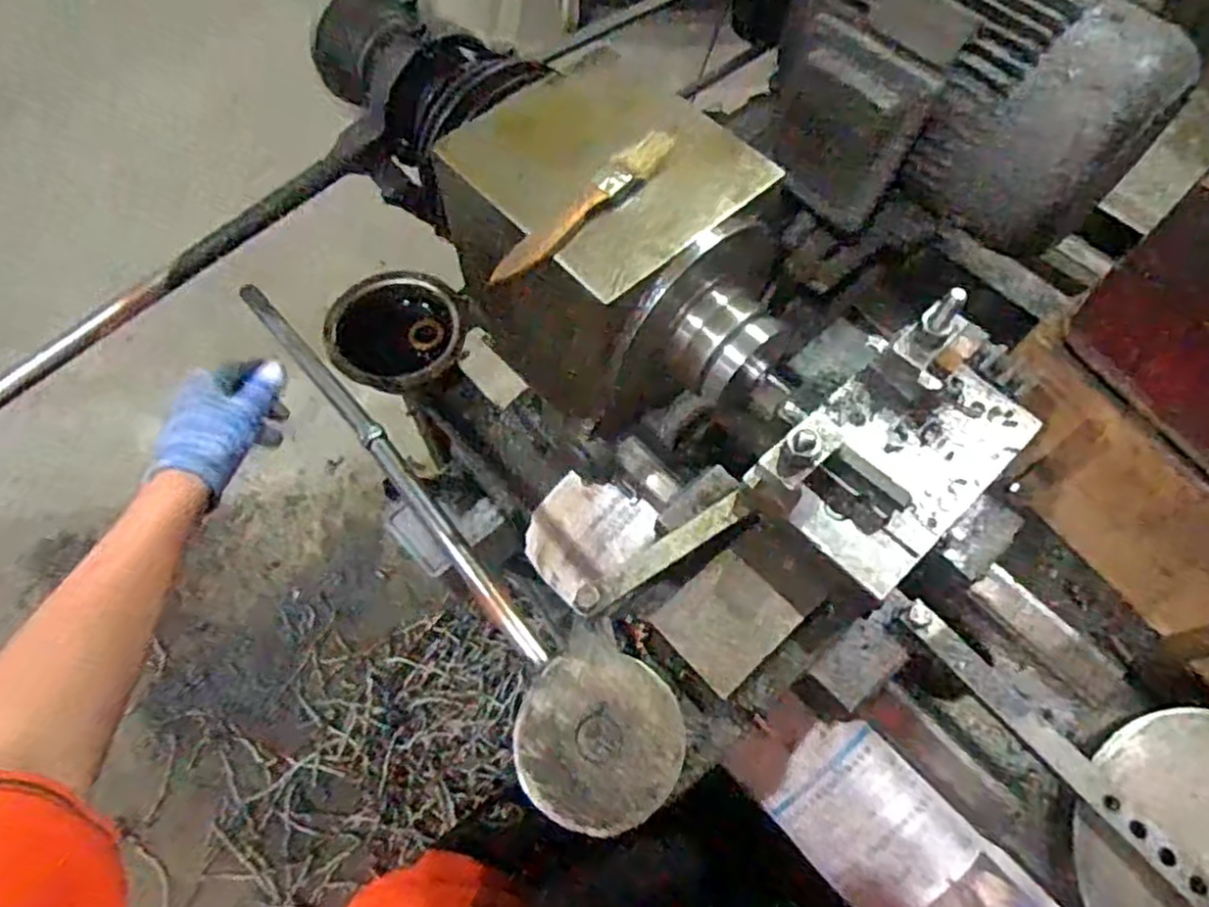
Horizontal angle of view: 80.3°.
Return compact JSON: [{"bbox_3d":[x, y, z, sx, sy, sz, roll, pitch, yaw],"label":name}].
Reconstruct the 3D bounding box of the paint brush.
[{"bbox_3d":[-0.011,-0.149,0.429,0.141,0.011,0.021,-42,82,-12],"label":"paint brush"}]

